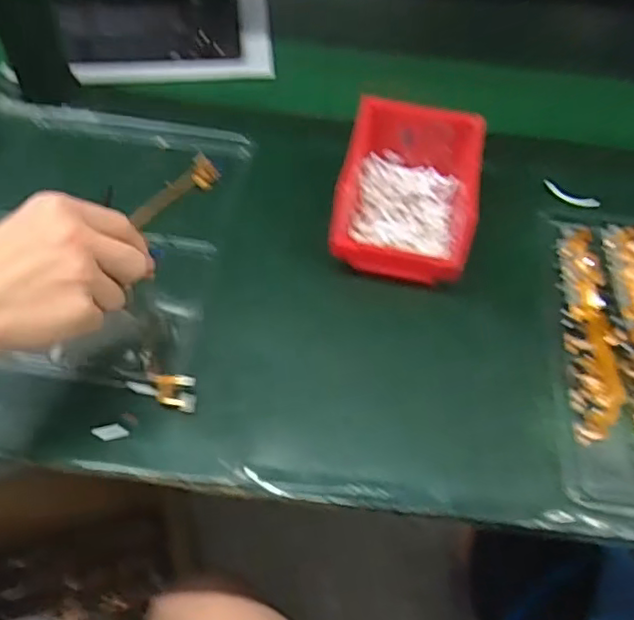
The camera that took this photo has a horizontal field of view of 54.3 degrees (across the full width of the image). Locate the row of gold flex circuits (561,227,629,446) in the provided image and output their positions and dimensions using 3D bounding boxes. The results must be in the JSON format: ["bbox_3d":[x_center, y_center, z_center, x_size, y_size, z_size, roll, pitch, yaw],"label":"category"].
[{"bbox_3d":[0.217,0.011,0.494,0.038,0.016,0.199,8,55,2],"label":"row of gold flex circuits"}]

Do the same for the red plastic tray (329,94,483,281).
[{"bbox_3d":[0.076,-0.096,0.523,0.104,0.075,0.146,12,55,5],"label":"red plastic tray"}]

